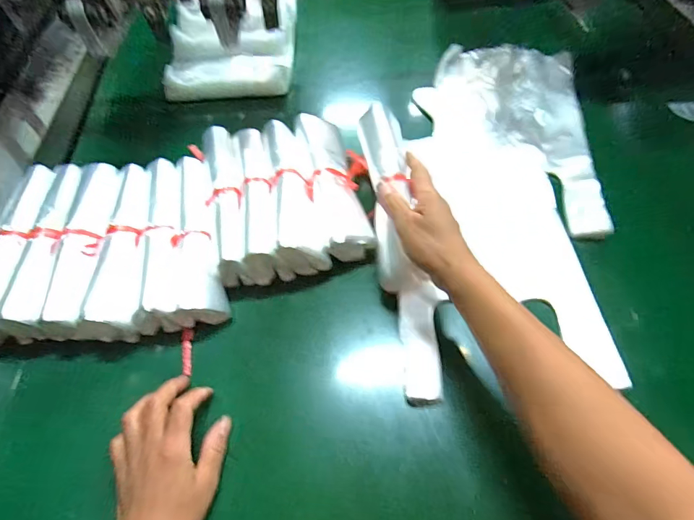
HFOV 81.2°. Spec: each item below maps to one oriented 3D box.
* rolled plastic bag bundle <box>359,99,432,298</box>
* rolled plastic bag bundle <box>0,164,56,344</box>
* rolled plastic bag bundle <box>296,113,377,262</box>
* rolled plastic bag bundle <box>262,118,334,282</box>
[{"bbox_3d":[0.048,-0.073,0.442,0.051,0.050,0.208,-5,79,0],"label":"rolled plastic bag bundle"},{"bbox_3d":[-0.362,-0.016,0.455,0.049,0.048,0.206,0,57,3],"label":"rolled plastic bag bundle"},{"bbox_3d":[-0.013,-0.098,0.502,0.064,0.046,0.210,-13,58,-6],"label":"rolled plastic bag bundle"},{"bbox_3d":[-0.064,-0.082,0.491,0.055,0.056,0.204,-9,57,-3],"label":"rolled plastic bag bundle"}]

